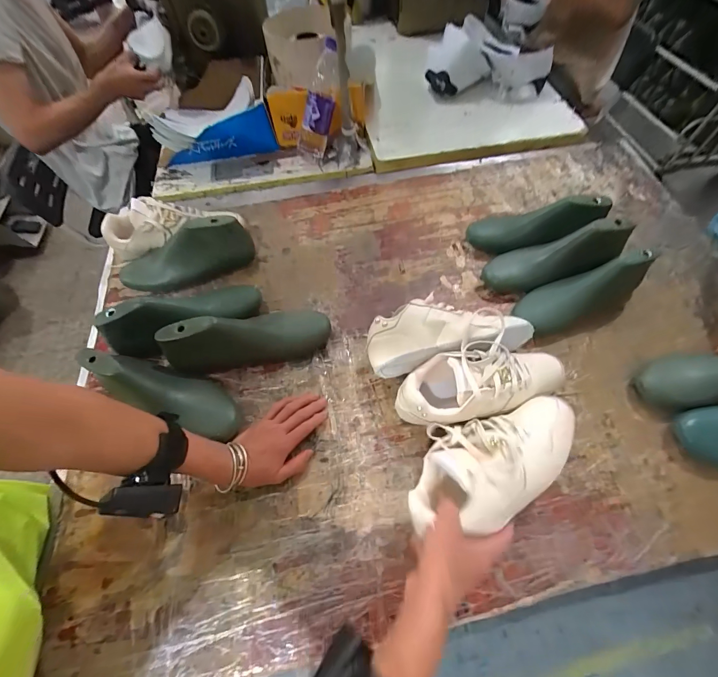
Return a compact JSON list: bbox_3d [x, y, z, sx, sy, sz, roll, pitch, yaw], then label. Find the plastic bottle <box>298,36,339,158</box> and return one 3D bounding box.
[{"bbox_3d":[-0.088,-0.521,0.731,0.068,0.218,0.082,-16,60,-33],"label":"plastic bottle"}]

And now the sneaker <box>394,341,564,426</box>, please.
[{"bbox_3d":[0.182,0.065,0.486,0.254,0.095,0.095,-13,63,-4],"label":"sneaker"}]

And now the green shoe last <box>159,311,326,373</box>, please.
[{"bbox_3d":[-0.179,-0.005,0.536,0.250,0.104,0.072,-11,62,-3],"label":"green shoe last"}]

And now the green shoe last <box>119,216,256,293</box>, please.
[{"bbox_3d":[-0.329,-0.156,0.631,0.250,0.098,0.075,-22,64,-9],"label":"green shoe last"}]

